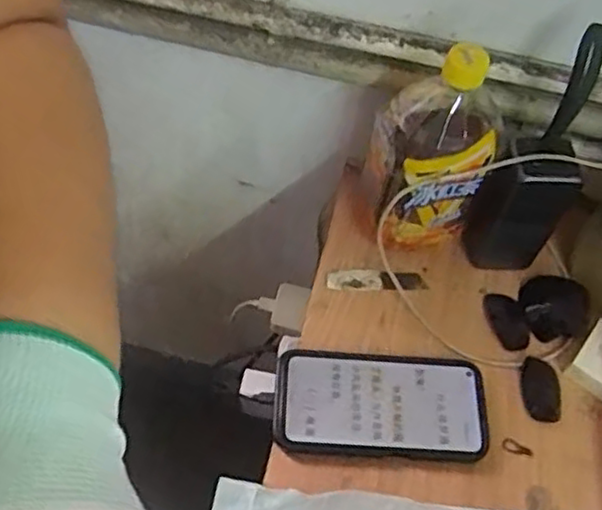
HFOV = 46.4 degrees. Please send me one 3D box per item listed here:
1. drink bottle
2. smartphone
[{"bbox_3d":[0.102,-0.081,0.570,0.095,0.207,0.092,11,56,2],"label":"drink bottle"},{"bbox_3d":[0.062,0.117,0.548,0.160,0.018,0.081,3,57,-3],"label":"smartphone"}]

